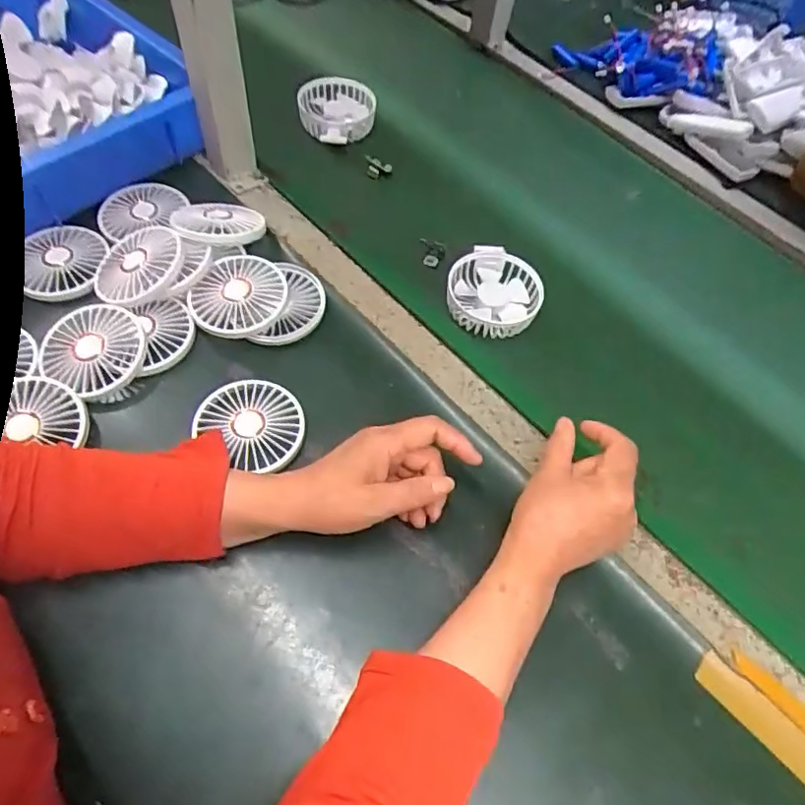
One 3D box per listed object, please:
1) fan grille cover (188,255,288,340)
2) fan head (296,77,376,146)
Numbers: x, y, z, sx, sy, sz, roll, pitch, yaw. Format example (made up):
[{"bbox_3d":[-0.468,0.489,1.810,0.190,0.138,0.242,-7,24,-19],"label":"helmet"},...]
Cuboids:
[{"bbox_3d":[-0.153,-0.098,0.555,0.089,0.020,0.086,-29,70,-10],"label":"fan grille cover"},{"bbox_3d":[-0.082,-0.369,0.753,0.095,0.042,0.107,-9,60,-12],"label":"fan head"}]

